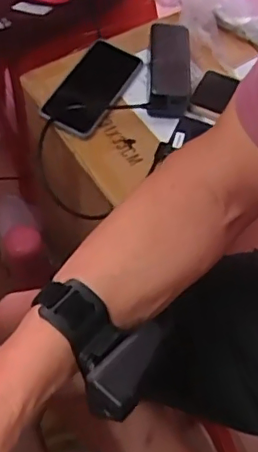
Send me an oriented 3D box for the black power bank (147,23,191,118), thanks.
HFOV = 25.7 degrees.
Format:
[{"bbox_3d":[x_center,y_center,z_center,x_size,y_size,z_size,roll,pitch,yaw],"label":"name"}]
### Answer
[{"bbox_3d":[0.055,-0.212,0.763,0.054,0.033,0.135,3,60,-1],"label":"black power bank"}]

